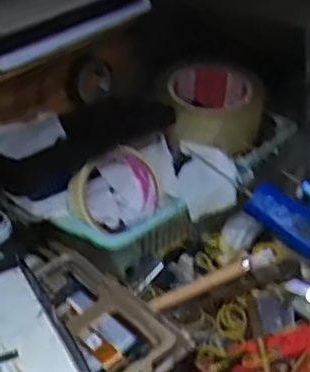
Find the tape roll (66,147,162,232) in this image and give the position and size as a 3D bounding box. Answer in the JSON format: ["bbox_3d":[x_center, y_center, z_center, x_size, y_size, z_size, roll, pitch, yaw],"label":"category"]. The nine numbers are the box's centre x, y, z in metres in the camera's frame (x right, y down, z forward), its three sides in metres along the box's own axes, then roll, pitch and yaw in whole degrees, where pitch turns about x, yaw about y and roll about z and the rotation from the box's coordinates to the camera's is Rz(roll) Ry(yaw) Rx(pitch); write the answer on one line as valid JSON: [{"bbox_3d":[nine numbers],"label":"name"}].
[{"bbox_3d":[-0.037,0.005,0.611,0.089,0.086,0.032,15,-13,-27],"label":"tape roll"}]

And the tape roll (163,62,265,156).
[{"bbox_3d":[0.063,-0.081,0.678,0.097,0.060,0.097,-6,33,4],"label":"tape roll"}]

